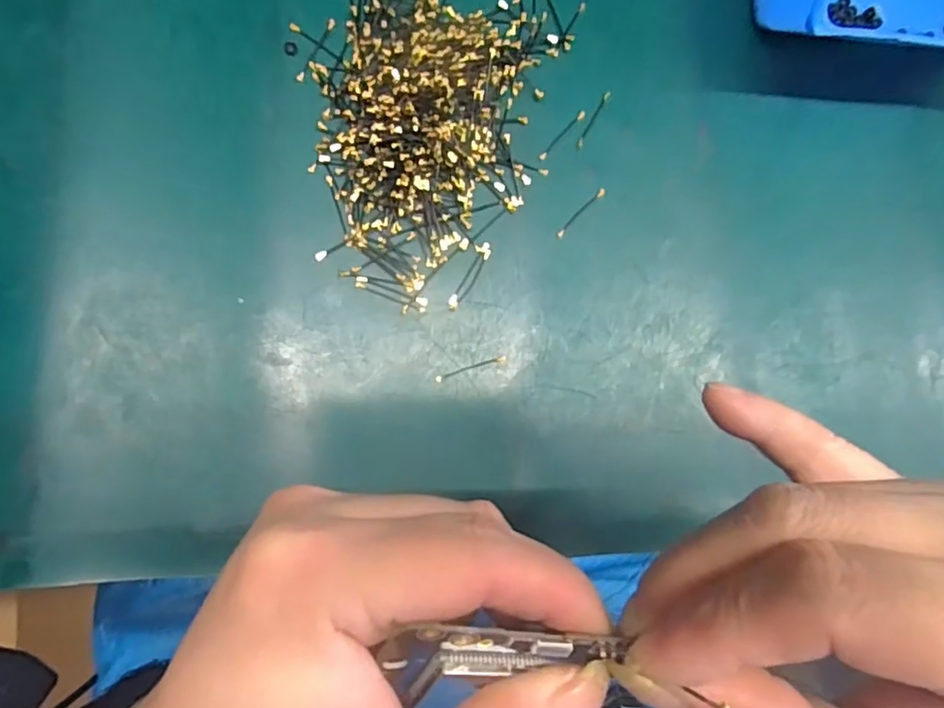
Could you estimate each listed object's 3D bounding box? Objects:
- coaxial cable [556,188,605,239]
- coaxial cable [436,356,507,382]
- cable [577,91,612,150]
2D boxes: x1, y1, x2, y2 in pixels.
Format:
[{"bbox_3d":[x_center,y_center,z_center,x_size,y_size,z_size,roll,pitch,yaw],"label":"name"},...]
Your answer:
[{"bbox_3d":[0.043,-0.055,0.237,0.004,0.004,0.028,45,81,-2],"label":"coaxial cable"},{"bbox_3d":[0.000,0.005,0.225,0.027,0.004,0.004,-17,88,-9],"label":"coaxial cable"},{"bbox_3d":[0.049,-0.094,0.241,0.004,0.004,0.028,33,82,-4],"label":"cable"}]

